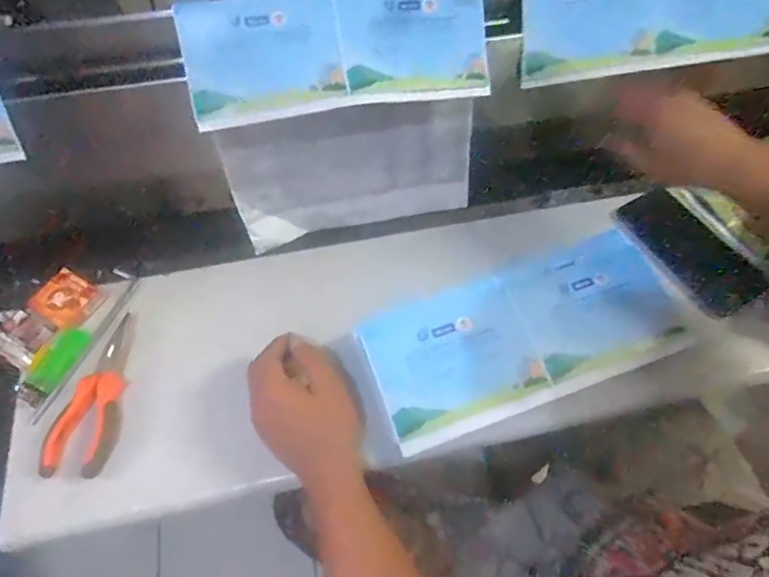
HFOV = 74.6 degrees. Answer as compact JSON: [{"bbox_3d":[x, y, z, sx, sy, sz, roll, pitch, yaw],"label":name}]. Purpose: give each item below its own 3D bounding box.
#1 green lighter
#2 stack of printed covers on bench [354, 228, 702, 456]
[{"bbox_3d":[-0.314,0.073,0.479,0.032,0.007,0.078,23,63,13],"label":"green lighter"},{"bbox_3d":[0.139,0.038,0.488,0.311,0.026,0.131,-21,62,-11],"label":"stack of printed covers on bench"}]

